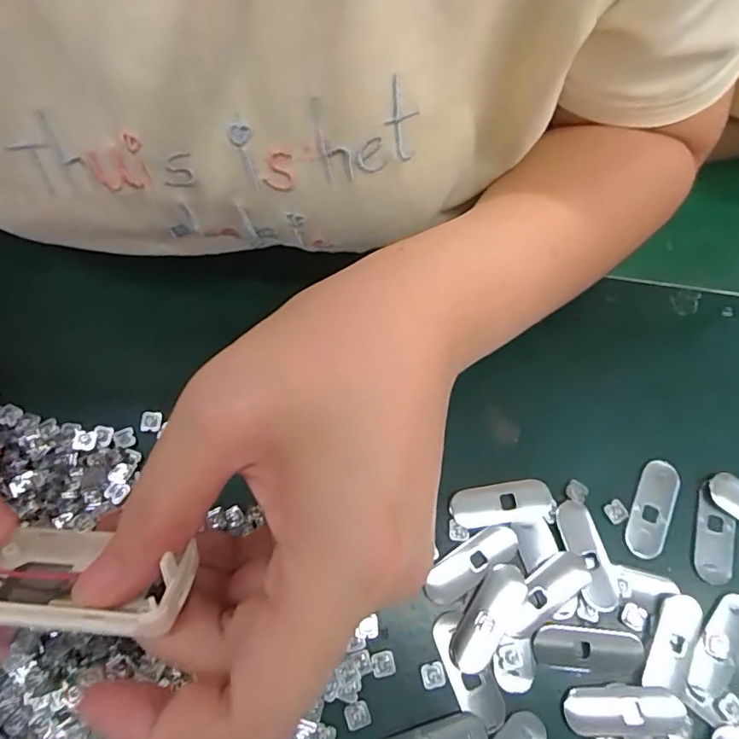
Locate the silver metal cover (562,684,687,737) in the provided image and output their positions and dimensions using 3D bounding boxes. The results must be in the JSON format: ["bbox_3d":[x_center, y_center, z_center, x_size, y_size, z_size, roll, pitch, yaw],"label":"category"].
[{"bbox_3d":[0.113,0.152,0.238,0.049,0.010,0.019,-1,72,-3],"label":"silver metal cover"}]

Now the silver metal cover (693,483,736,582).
[{"bbox_3d":[0.173,0.082,0.269,0.019,0.005,0.047,16,72,2],"label":"silver metal cover"}]

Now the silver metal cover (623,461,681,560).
[{"bbox_3d":[0.144,0.070,0.271,0.020,0.004,0.050,25,73,5],"label":"silver metal cover"}]

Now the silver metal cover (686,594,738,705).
[{"bbox_3d":[0.164,0.129,0.250,0.017,0.004,0.052,38,74,9],"label":"silver metal cover"}]

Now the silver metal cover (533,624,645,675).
[{"bbox_3d":[0.101,0.129,0.248,0.048,0.005,0.018,6,72,-1],"label":"silver metal cover"}]

